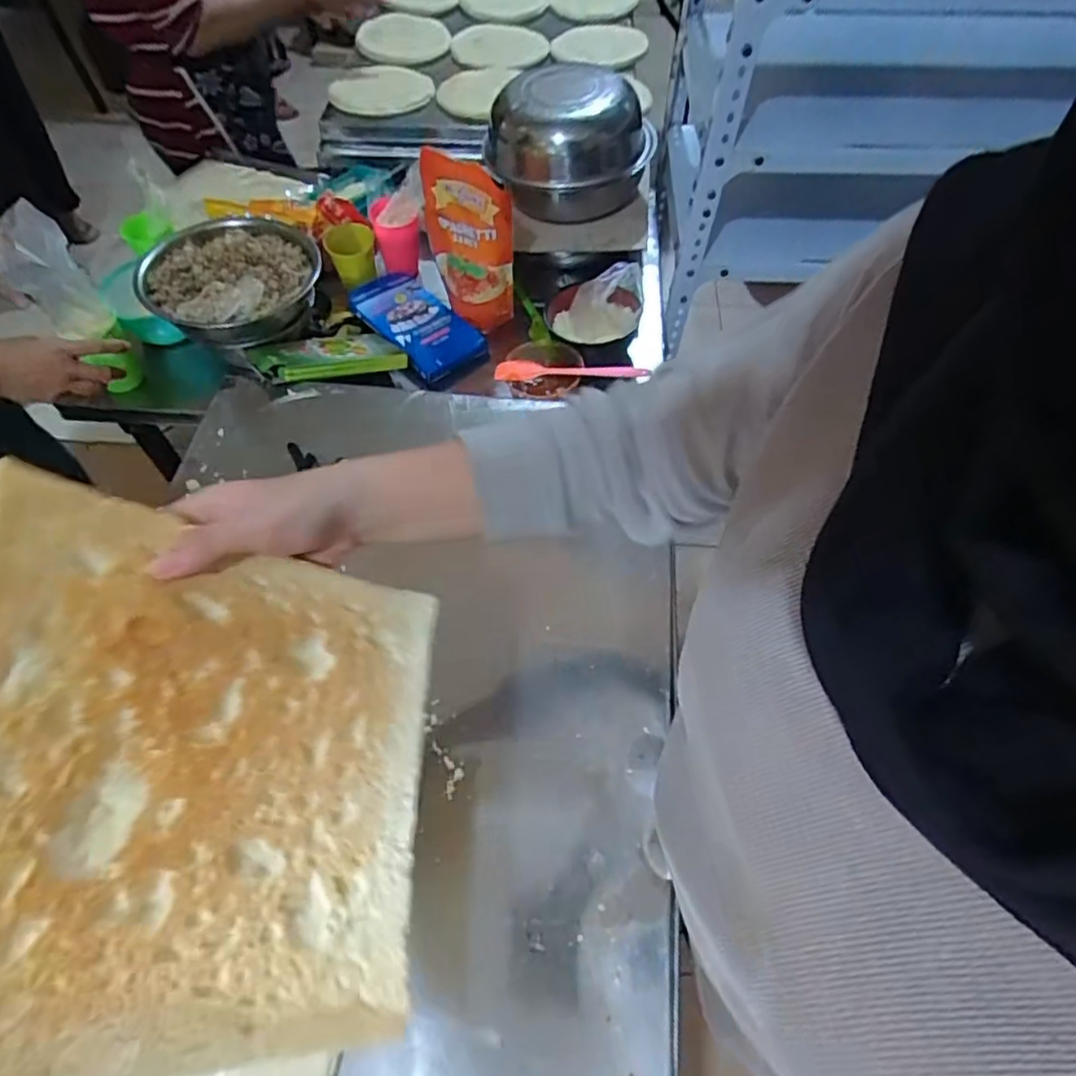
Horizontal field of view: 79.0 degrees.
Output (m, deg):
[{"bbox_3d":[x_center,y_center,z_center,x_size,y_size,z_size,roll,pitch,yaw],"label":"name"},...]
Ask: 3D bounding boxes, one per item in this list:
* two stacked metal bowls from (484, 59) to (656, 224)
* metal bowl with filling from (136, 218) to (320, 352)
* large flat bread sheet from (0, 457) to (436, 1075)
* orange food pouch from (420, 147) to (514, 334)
[{"bbox_3d":[0.041,-0.613,1.017,0.232,0.157,0.250,0,57,0],"label":"two stacked metal bowls"},{"bbox_3d":[-0.430,-0.363,0.925,0.228,0.091,0.230,0,57,0],"label":"metal bowl with filling"},{"bbox_3d":[-0.164,0.119,0.328,0.016,0.247,0.246,-19,59,39],"label":"large flat bread sheet"},{"bbox_3d":[-0.101,-0.422,0.939,0.139,0.227,0.046,35,64,20],"label":"orange food pouch"}]

